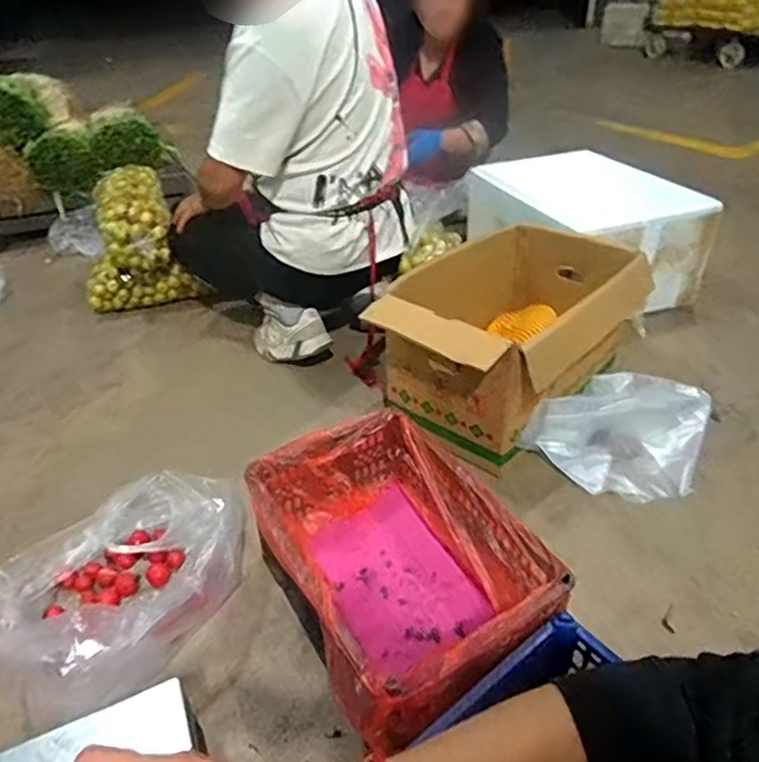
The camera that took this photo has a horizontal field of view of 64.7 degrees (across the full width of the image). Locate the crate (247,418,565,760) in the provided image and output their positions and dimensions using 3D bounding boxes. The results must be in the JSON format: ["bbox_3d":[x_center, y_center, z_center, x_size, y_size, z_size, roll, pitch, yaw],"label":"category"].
[{"bbox_3d":[0.021,0.285,0.903,0.306,0.204,0.457,-21,40,-21],"label":"crate"}]

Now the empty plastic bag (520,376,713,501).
[{"bbox_3d":[0.534,0.083,1.249,0.287,0.106,0.419,29,45,36],"label":"empty plastic bag"}]

